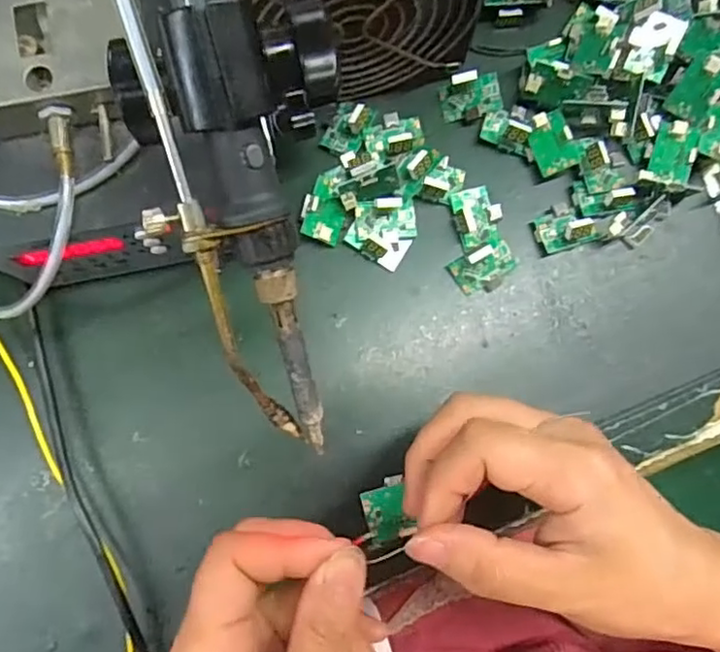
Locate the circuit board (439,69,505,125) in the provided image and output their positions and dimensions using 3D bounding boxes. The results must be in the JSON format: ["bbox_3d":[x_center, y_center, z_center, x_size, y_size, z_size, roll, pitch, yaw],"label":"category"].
[{"bbox_3d":[0.058,-0.119,0.325,0.031,0.013,0.022,-11,87,12],"label":"circuit board"}]

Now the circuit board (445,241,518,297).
[{"bbox_3d":[0.063,-0.029,0.320,0.031,0.008,0.022,-31,84,-5],"label":"circuit board"}]

